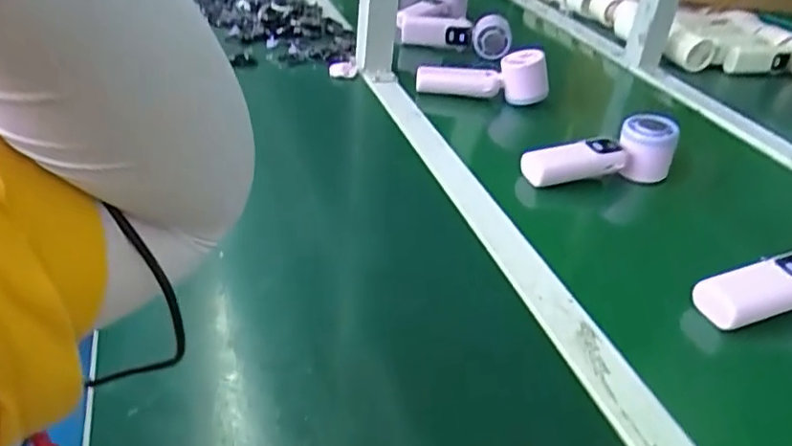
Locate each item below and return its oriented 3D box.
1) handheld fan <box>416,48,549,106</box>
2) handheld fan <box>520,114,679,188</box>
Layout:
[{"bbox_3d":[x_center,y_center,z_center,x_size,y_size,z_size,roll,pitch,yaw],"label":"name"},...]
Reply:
[{"bbox_3d":[0.114,-0.197,0.791,0.163,0.069,0.055,10,34,4],"label":"handheld fan"},{"bbox_3d":[0.210,-0.066,0.643,0.160,0.068,0.042,-11,36,-6],"label":"handheld fan"}]

